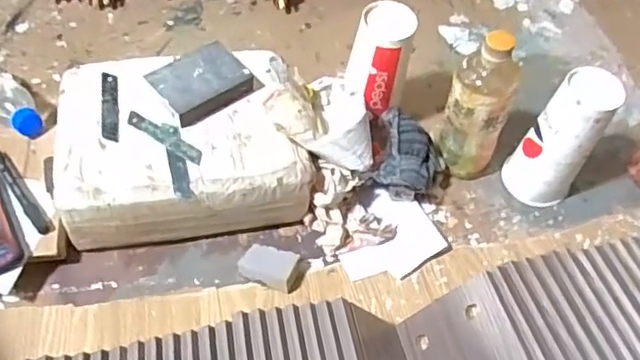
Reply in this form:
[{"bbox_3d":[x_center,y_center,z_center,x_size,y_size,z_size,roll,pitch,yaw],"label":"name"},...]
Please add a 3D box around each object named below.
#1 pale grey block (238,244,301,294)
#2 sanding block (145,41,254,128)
[{"bbox_3d":[-0.054,0.092,0.640,0.059,0.026,0.036,21,57,11],"label":"pale grey block"},{"bbox_3d":[-0.129,-0.109,0.660,0.099,0.028,0.073,-31,60,-26],"label":"sanding block"}]

